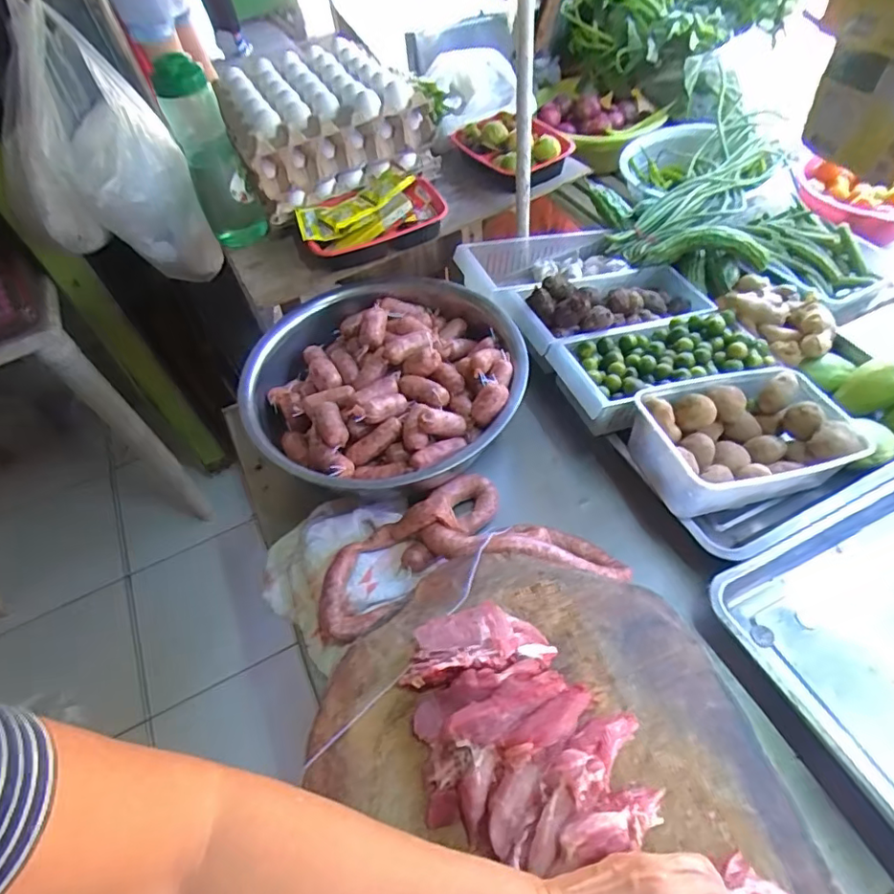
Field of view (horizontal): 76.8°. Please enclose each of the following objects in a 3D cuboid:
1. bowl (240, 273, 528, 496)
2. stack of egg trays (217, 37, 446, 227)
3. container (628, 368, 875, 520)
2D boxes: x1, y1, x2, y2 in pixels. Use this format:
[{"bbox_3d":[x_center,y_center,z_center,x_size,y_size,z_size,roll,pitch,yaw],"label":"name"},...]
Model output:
[{"bbox_3d":[-0.089,-0.092,0.777,0.371,0.107,0.368,-4,54,6],"label":"bowl"},{"bbox_3d":[-0.202,-0.541,0.937,0.300,0.119,0.268,-23,54,-8],"label":"stack of egg trays"},{"bbox_3d":[0.362,-0.014,0.682,0.250,0.090,0.155,-17,54,-4],"label":"container"}]

